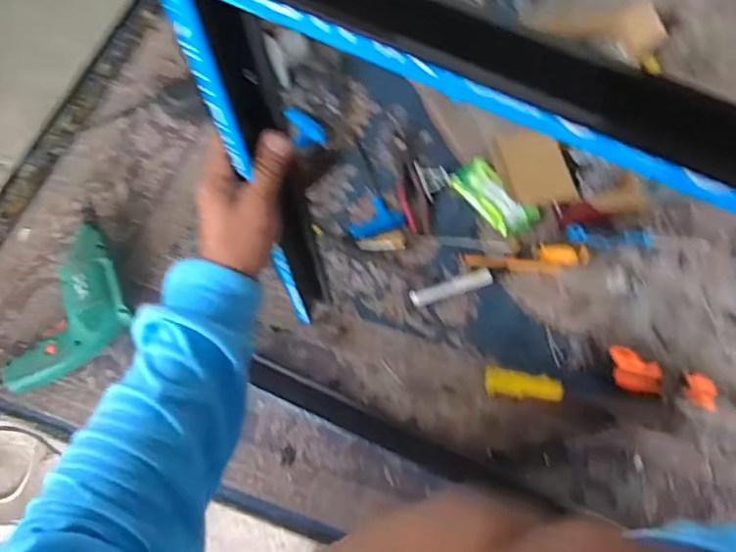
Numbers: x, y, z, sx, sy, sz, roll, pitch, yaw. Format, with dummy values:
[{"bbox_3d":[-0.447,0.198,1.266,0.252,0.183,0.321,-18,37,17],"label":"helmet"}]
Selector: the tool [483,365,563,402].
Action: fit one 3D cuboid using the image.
[{"bbox_3d":[0.200,0.141,0.760,0.096,0.012,0.034,7,65,18],"label":"tool"}]

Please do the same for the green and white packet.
[{"bbox_3d":[0.190,-0.120,0.891,0.065,0.028,0.133,-40,70,-15],"label":"green and white packet"}]

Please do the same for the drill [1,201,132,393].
[{"bbox_3d":[-0.391,0.051,0.801,0.123,0.080,0.233,13,67,8],"label":"drill"}]

